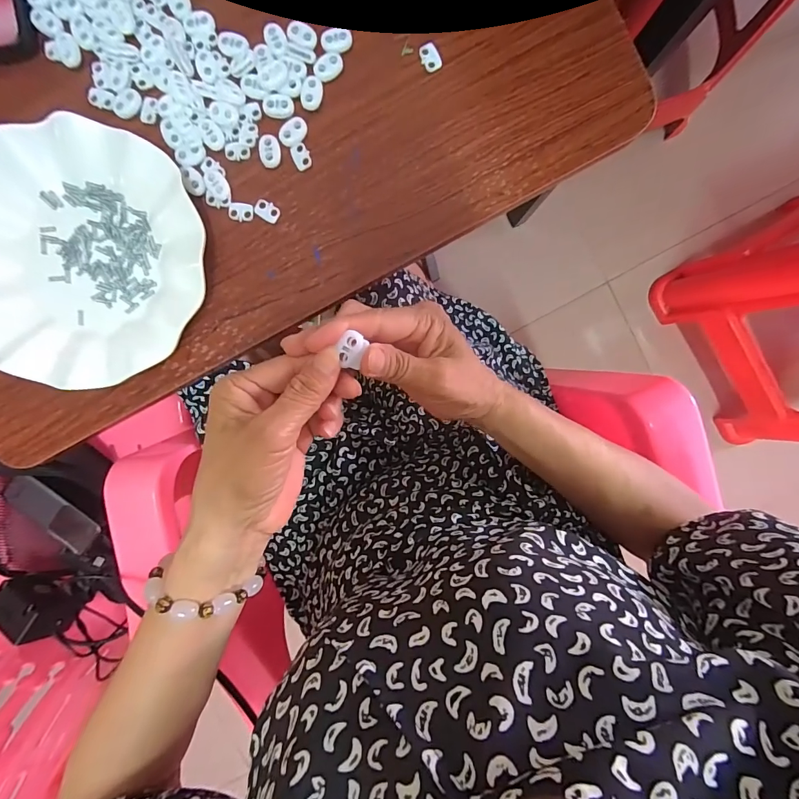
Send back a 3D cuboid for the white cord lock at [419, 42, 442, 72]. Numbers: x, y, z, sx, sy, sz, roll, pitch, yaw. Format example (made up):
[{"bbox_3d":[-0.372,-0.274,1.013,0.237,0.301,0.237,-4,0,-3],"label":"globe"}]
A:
[{"bbox_3d":[0.023,-0.257,0.297,0.013,0.004,0.020,-27,94,2],"label":"white cord lock"}]

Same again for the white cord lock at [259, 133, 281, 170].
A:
[{"bbox_3d":[-0.098,-0.188,0.300,0.016,0.006,0.022,-1,95,0],"label":"white cord lock"}]

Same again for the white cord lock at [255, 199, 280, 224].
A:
[{"bbox_3d":[-0.102,-0.145,0.304,0.019,0.004,0.013,31,94,-3],"label":"white cord lock"}]

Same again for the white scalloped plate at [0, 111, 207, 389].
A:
[{"bbox_3d":[-0.240,-0.106,0.294,0.188,0.023,0.183,0,95,-1],"label":"white scalloped plate"}]

